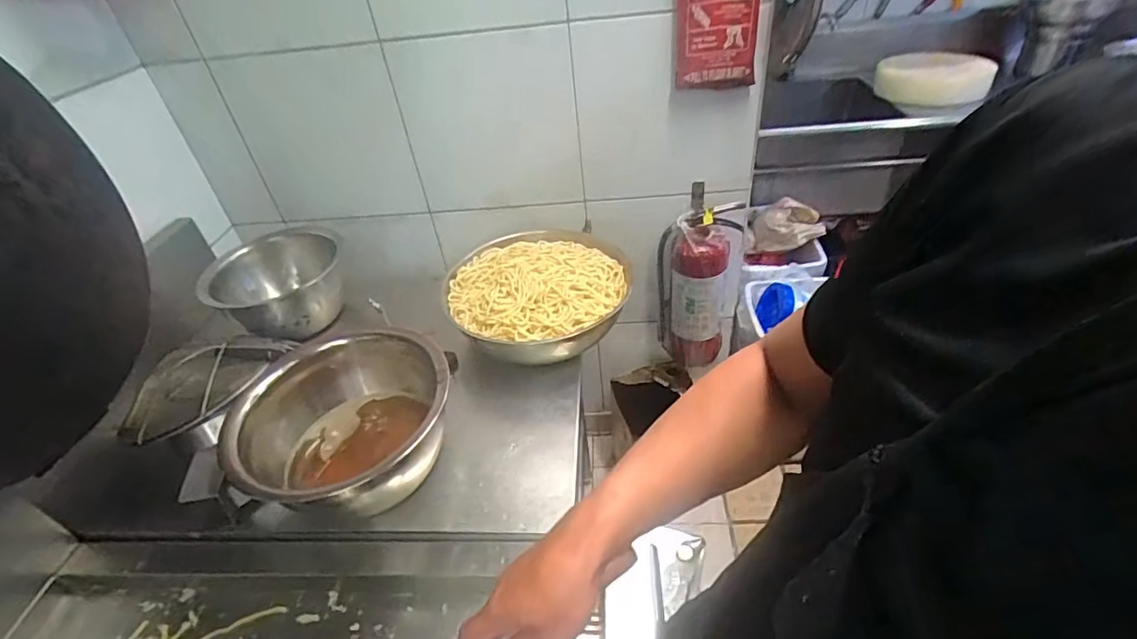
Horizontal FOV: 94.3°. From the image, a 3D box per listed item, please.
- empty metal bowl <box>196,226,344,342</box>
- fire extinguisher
[{"bbox_3d":[-0.602,-0.078,1.105,0.213,0.144,0.227,-10,39,-5],"label":"empty metal bowl"},{"bbox_3d":[0.316,-0.090,1.353,0.156,0.464,0.152,-11,39,-6],"label":"fire extinguisher"}]

